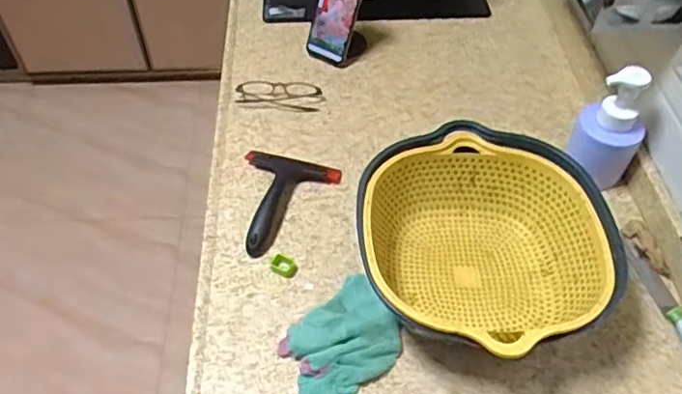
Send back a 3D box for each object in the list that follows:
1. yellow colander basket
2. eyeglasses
[{"bbox_3d":[0.159,0.060,0.693,0.263,0.114,0.282,10,52,9],"label":"yellow colander basket"},{"bbox_3d":[-0.097,-0.158,0.924,0.134,0.027,0.047,4,51,4],"label":"eyeglasses"}]

